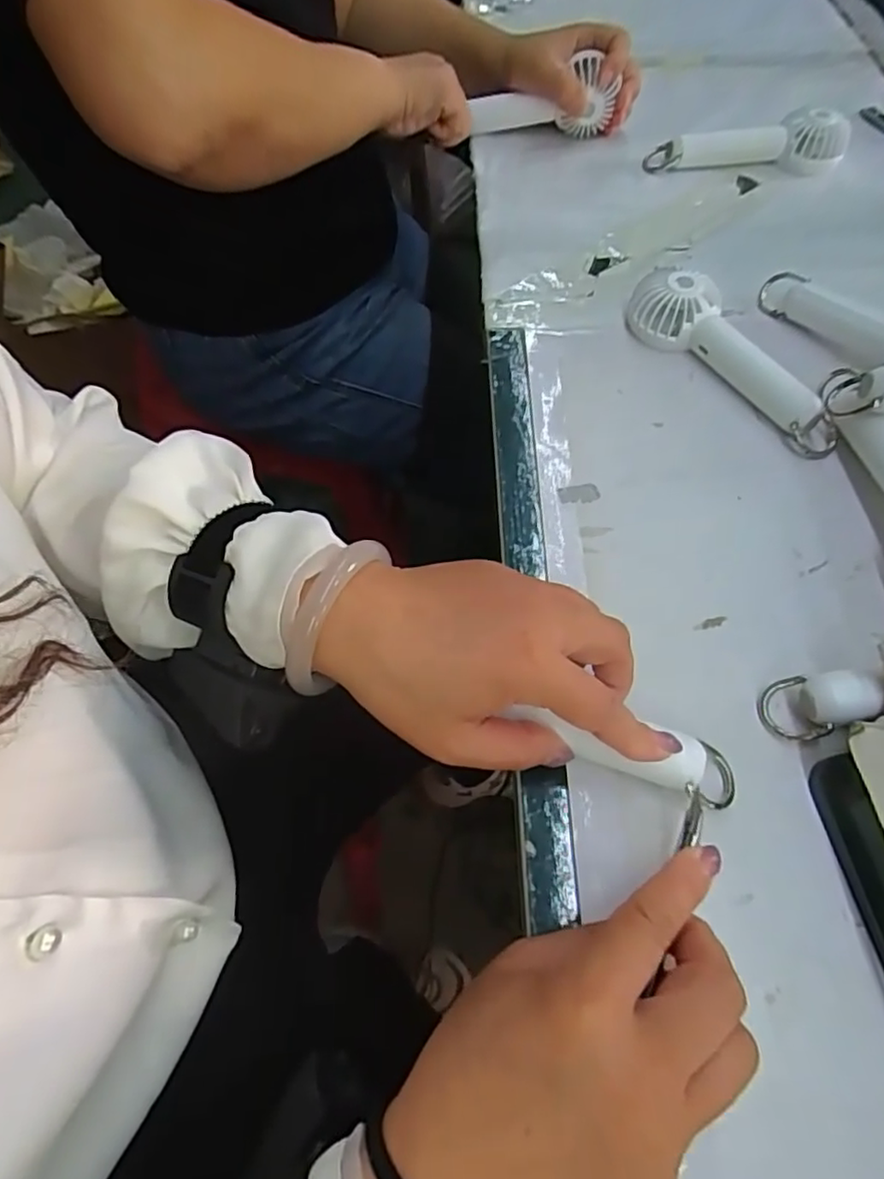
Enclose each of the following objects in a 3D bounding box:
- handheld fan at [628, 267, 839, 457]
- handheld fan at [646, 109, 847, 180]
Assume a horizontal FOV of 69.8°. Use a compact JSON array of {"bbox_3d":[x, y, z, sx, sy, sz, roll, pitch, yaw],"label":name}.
[{"bbox_3d":[0.185,-0.152,0.402,0.044,0.034,0.166,-37,66,-18],"label":"handheld fan"},{"bbox_3d":[0.257,-0.367,0.525,0.165,0.031,0.040,-5,61,-2],"label":"handheld fan"}]

